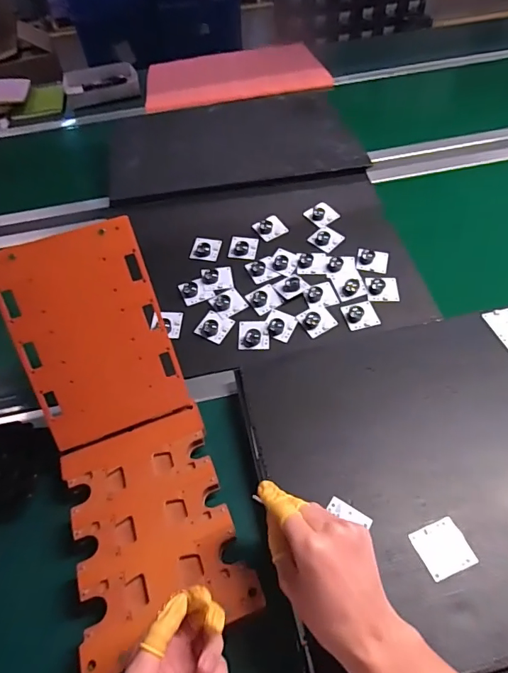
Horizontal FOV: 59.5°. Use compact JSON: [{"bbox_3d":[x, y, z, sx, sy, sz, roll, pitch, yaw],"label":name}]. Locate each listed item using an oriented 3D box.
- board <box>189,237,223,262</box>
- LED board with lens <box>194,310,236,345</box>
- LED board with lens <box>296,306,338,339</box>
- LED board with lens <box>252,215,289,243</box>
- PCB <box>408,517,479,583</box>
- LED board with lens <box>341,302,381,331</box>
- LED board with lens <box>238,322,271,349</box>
[{"bbox_3d":[-0.082,-0.153,0.762,0.046,0.020,0.051,7,51,11],"label":"board"},{"bbox_3d":[-0.061,-0.016,0.679,0.047,0.015,0.047,21,55,22],"label":"LED board with lens"},{"bbox_3d":[0.096,-0.030,0.673,0.049,0.020,0.047,-28,53,-18],"label":"LED board with lens"},{"bbox_3d":[0.029,-0.194,0.784,0.047,0.020,0.051,-29,53,-18],"label":"LED board with lens"},{"bbox_3d":[0.184,0.205,0.433,0.048,0.004,0.047,-18,50,-10],"label":"PCB"},{"bbox_3d":[0.163,-0.034,0.678,0.050,0.014,0.045,-13,50,-5],"label":"LED board with lens"},{"bbox_3d":[0.000,-0.006,0.665,0.047,0.010,0.051,-1,50,4],"label":"LED board with lens"}]

